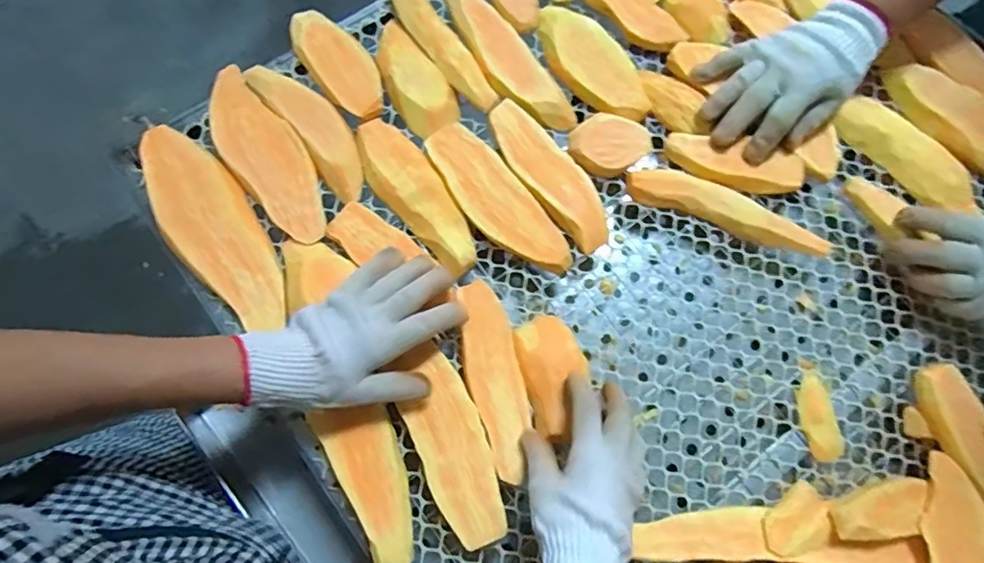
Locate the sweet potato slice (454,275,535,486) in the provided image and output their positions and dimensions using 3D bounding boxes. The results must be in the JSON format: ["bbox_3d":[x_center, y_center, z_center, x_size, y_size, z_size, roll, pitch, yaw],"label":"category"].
[{"bbox_3d":[0.003,0.085,0.500,0.047,0.013,0.174,-12,74,-4],"label":"sweet potato slice"}]

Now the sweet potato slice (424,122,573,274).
[{"bbox_3d":[0.006,-0.078,0.542,0.061,0.012,0.177,-35,77,-10],"label":"sweet potato slice"}]

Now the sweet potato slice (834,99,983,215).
[{"bbox_3d":[0.415,-0.127,0.564,0.038,0.039,0.152,-37,80,-12],"label":"sweet potato slice"}]

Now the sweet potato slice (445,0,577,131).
[{"bbox_3d":[0.014,-0.226,0.574,0.046,0.023,0.184,-43,96,-10],"label":"sweet potato slice"}]

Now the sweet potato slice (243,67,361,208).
[{"bbox_3d":[-0.172,-0.151,0.549,0.050,0.013,0.159,-38,93,-9],"label":"sweet potato slice"}]

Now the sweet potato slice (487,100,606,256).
[{"bbox_3d":[0.057,-0.106,0.555,0.052,0.017,0.170,-37,77,-10],"label":"sweet potato slice"}]

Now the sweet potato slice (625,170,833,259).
[{"bbox_3d":[0.234,-0.071,0.553,0.201,0.011,0.040,19,74,5],"label":"sweet potato slice"}]

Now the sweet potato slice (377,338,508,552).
[{"bbox_3d":[-0.035,0.138,0.477,0.058,0.011,0.167,-19,79,-5],"label":"sweet potato slice"}]

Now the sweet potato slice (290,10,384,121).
[{"bbox_3d":[-0.150,-0.218,0.555,0.061,0.026,0.119,-35,77,-10],"label":"sweet potato slice"}]

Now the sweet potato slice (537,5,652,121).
[{"bbox_3d":[0.106,-0.228,0.587,0.064,0.016,0.150,-38,77,-11],"label":"sweet potato slice"}]

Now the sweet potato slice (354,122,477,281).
[{"bbox_3d":[-0.074,-0.084,0.545,0.058,0.024,0.178,-32,76,-9],"label":"sweet potato slice"}]

